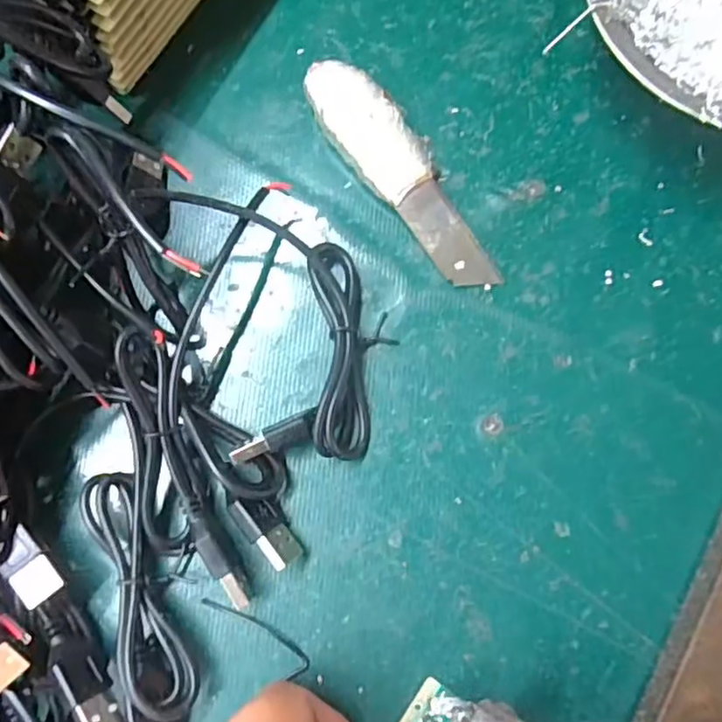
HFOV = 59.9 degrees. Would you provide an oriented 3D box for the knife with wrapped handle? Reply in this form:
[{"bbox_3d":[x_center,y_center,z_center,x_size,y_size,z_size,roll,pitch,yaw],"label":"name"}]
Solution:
[{"bbox_3d":[0.015,-0.069,0.232,0.025,0.013,0.100,-36,81,-5],"label":"knife with wrapped handle"}]

